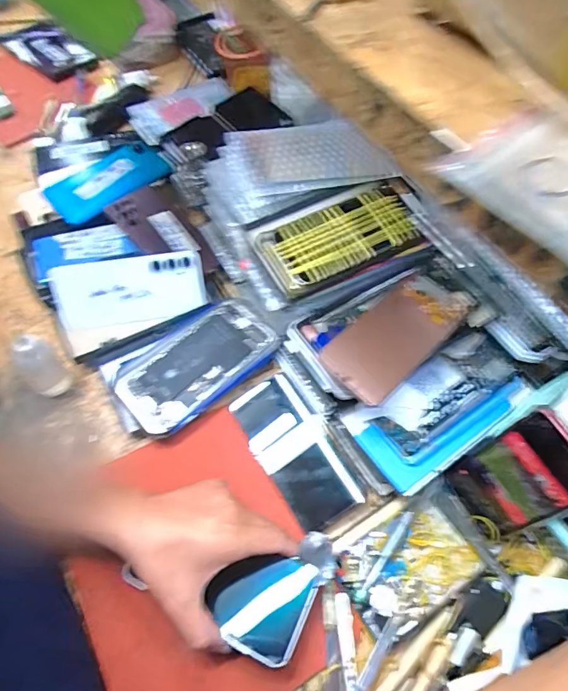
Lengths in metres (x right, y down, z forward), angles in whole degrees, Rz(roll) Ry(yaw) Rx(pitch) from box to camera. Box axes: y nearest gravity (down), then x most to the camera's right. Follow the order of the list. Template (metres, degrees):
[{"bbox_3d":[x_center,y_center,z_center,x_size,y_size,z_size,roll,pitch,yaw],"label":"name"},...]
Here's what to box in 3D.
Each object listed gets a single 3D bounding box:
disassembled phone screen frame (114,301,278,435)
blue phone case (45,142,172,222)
[{"bbox_3d":[-0.094,0.018,0.501,0.175,0.007,0.081,-39,70,-21],"label":"disassembled phone screen frame"},{"bbox_3d":[-0.228,-0.219,0.596,0.079,0.019,0.160,38,65,18],"label":"blue phone case"}]

